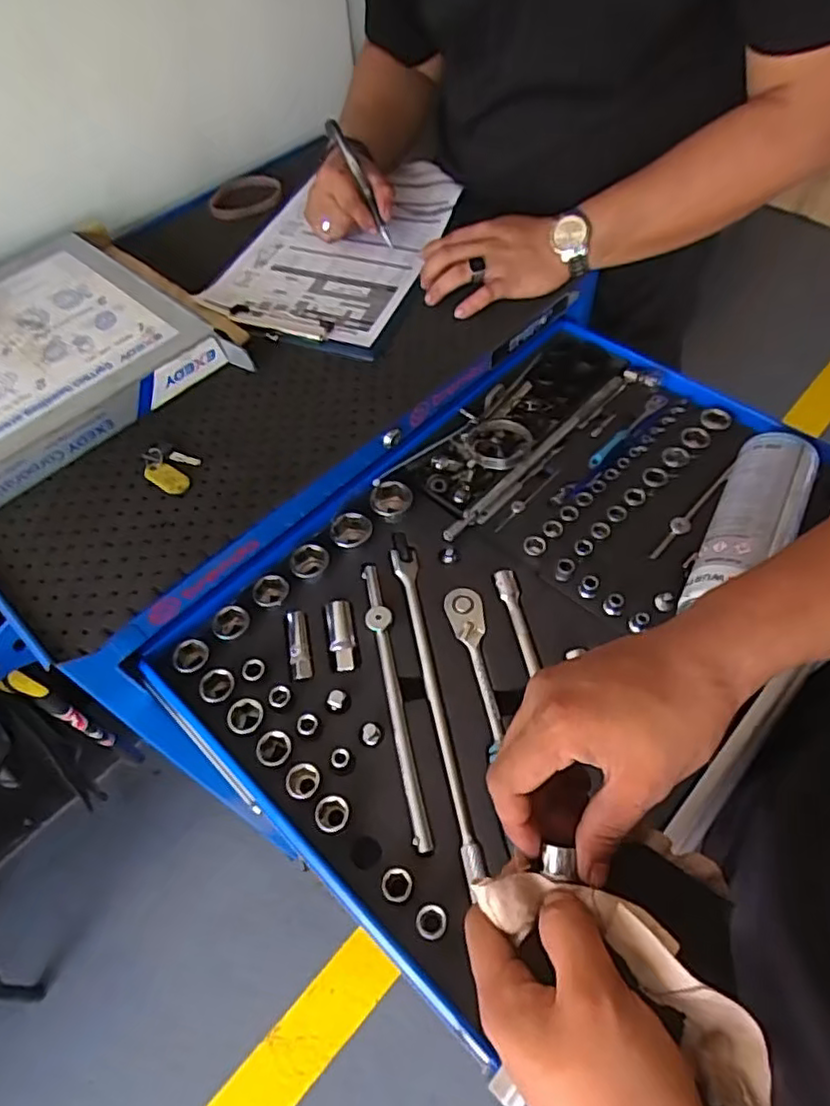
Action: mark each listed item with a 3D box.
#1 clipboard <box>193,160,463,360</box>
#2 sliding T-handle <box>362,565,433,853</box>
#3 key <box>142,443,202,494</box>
[{"bbox_3d":[-0.088,-0.359,0.740,0.217,0.020,0.343,14,59,12],"label":"clipboard"},{"bbox_3d":[-0.017,0.110,0.519,0.020,0.019,0.242,-13,55,-5],"label":"sliding T-handle"},{"bbox_3d":[-0.214,-0.075,0.562,0.056,0.008,0.044,20,59,17],"label":"key"}]

